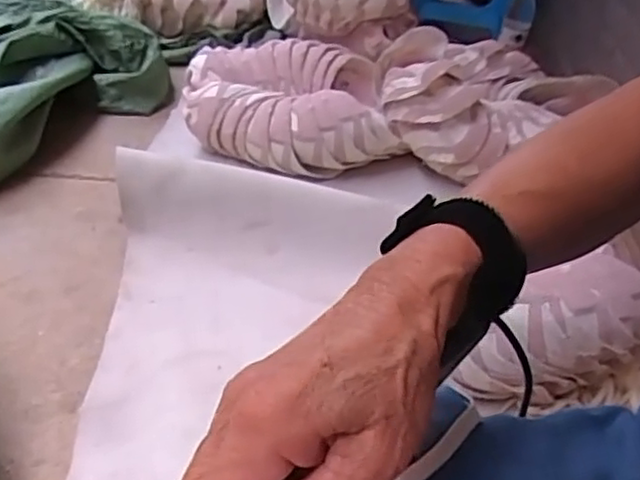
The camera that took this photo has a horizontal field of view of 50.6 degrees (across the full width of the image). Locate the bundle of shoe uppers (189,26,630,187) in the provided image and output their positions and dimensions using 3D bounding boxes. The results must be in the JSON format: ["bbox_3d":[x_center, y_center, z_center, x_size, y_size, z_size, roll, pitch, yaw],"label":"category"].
[{"bbox_3d":[0.142,-0.269,1.297,0.801,0.154,0.304,8,40,0],"label":"bundle of shoe uppers"}]

